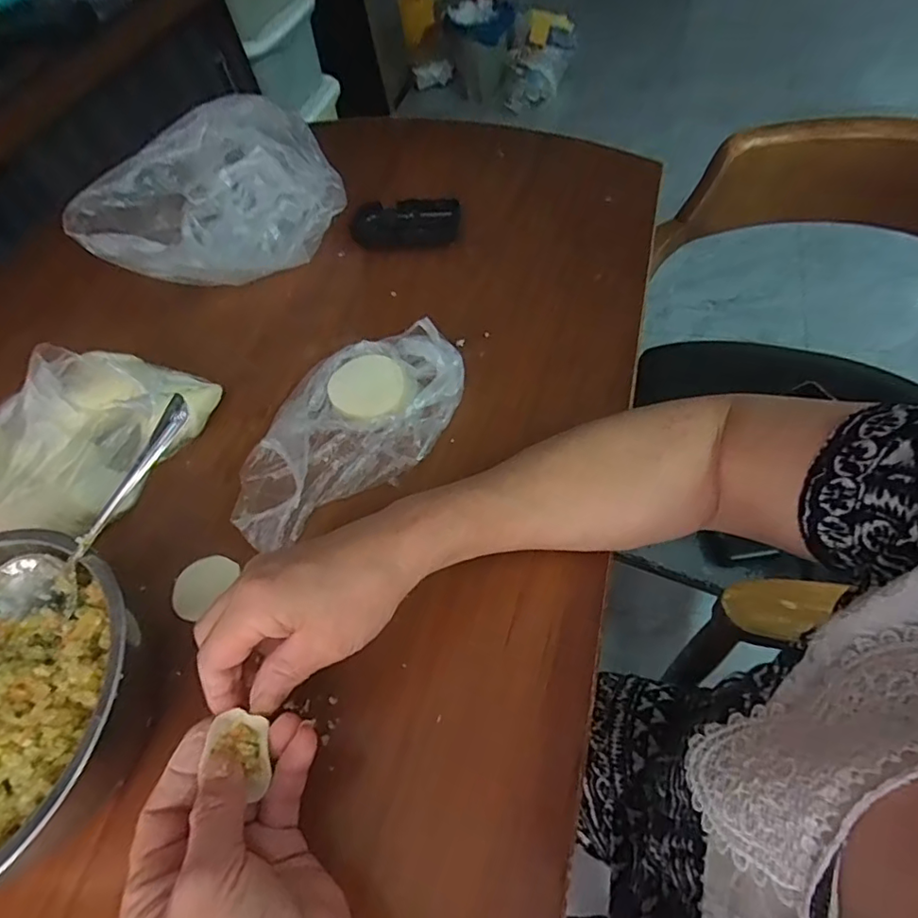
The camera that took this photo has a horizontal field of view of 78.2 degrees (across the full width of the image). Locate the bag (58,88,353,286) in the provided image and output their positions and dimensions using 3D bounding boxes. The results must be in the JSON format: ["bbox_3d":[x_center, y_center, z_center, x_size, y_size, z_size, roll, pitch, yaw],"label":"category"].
[{"bbox_3d":[-0.223,-0.229,0.533,0.096,0.131,0.233,35,68,28],"label":"bag"}]

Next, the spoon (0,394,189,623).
[{"bbox_3d":[-0.201,0.030,0.302,0.176,0.033,0.037,-45,55,18],"label":"spoon"}]

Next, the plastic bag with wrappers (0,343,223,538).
[{"bbox_3d":[-0.283,-0.024,0.424,0.116,0.096,0.185,33,67,27],"label":"plastic bag with wrappers"}]

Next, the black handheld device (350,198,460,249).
[{"bbox_3d":[-0.055,-0.238,0.571,0.110,0.030,0.045,7,58,15],"label":"black handheld device"}]

